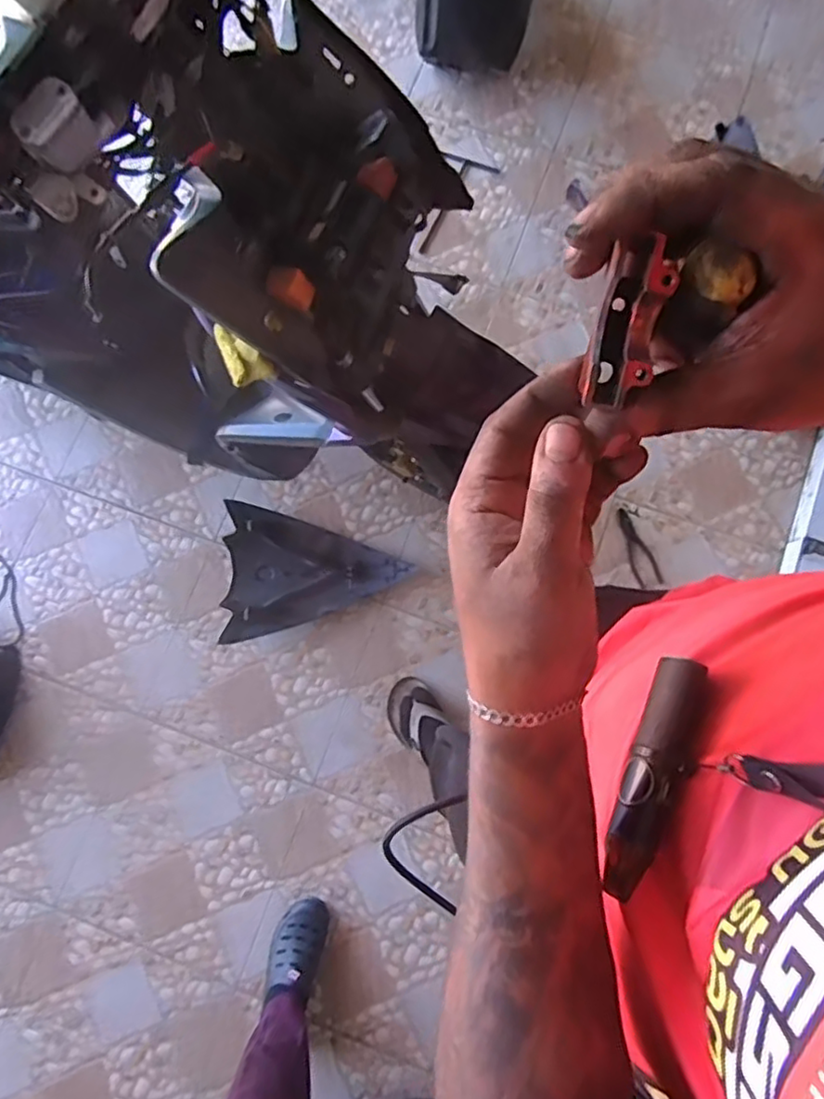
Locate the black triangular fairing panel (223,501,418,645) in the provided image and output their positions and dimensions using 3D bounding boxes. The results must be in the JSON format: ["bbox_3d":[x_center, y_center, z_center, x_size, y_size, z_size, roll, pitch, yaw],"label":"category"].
[{"bbox_3d":[-0.195,0.044,1.317,0.364,0.053,0.266,-1,78,0],"label":"black triangular fairing panel"}]

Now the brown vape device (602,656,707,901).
[{"bbox_3d":[0.117,0.109,0.312,0.019,0.026,0.115,21,79,5],"label":"brown vape device"}]

